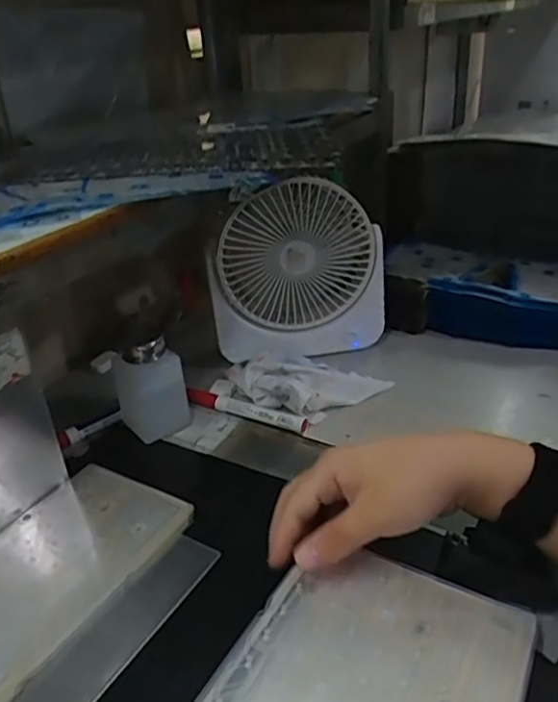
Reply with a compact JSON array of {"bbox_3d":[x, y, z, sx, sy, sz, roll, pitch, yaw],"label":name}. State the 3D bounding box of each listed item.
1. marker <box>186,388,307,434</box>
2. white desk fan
[{"bbox_3d":[-0.034,0.058,0.597,0.132,0.016,0.015,12,33,27],"label":"marker"},{"bbox_3d":[0.021,-0.080,0.645,0.178,0.193,0.068,-17,32,-22],"label":"white desk fan"}]

